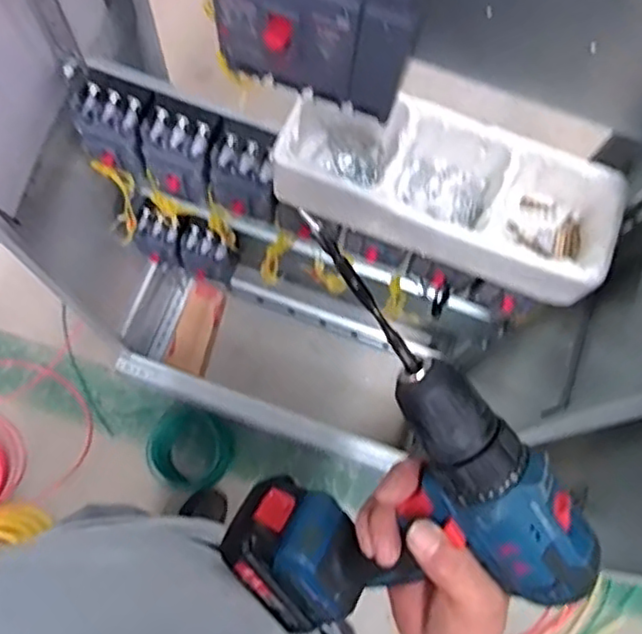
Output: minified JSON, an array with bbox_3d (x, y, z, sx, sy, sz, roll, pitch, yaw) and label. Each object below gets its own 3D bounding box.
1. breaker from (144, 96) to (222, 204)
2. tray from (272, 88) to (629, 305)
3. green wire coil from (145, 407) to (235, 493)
[{"bbox_3d":[-0.160,-0.195,0.783,0.083,0.087,0.083,27,75,3],"label":"breaker"},{"bbox_3d":[0.129,-0.132,0.694,0.335,0.084,0.126,22,75,2],"label":"tray"},{"bbox_3d":[-0.307,0.315,1.569,0.183,0.042,0.183,1,75,-4],"label":"green wire coil"}]

